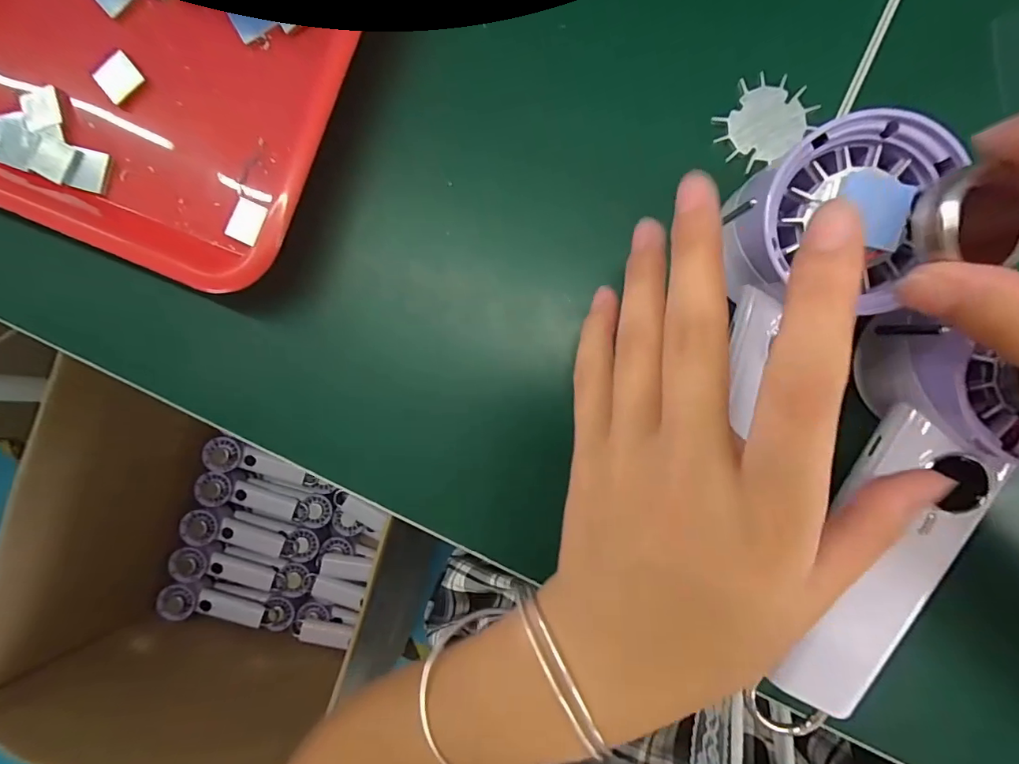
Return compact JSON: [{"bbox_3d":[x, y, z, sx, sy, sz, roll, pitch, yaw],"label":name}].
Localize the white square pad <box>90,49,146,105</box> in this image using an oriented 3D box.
[{"bbox_3d":[-0.196,-0.152,0.236,0.020,0.004,0.022,-43,85,0],"label":"white square pad"}]

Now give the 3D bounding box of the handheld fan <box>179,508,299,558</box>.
[{"bbox_3d":[-0.448,0.259,0.785,0.177,0.029,0.058,28,88,-28],"label":"handheld fan"}]

